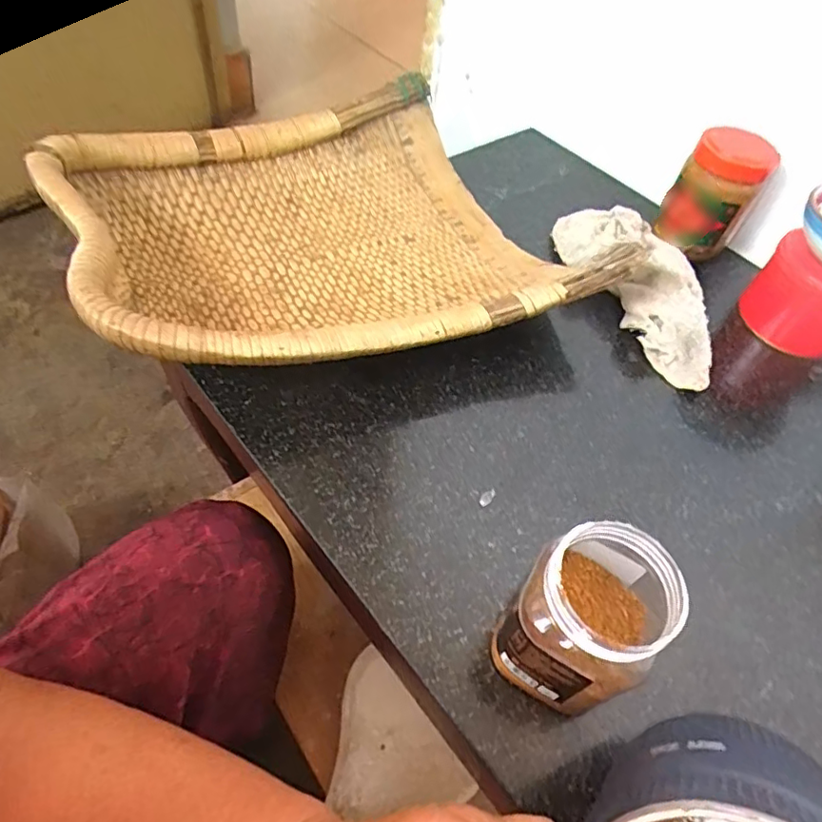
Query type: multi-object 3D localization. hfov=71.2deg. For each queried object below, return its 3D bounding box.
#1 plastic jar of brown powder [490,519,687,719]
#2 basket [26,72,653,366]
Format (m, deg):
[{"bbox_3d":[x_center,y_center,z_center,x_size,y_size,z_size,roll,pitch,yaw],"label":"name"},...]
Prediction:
[{"bbox_3d":[0.093,0.110,0.309,0.066,0.109,0.077,32,57,18],"label":"plastic jar of brown powder"},{"bbox_3d":[-0.090,-0.169,0.529,0.409,0.100,0.368,-14,56,-15],"label":"basket"}]

